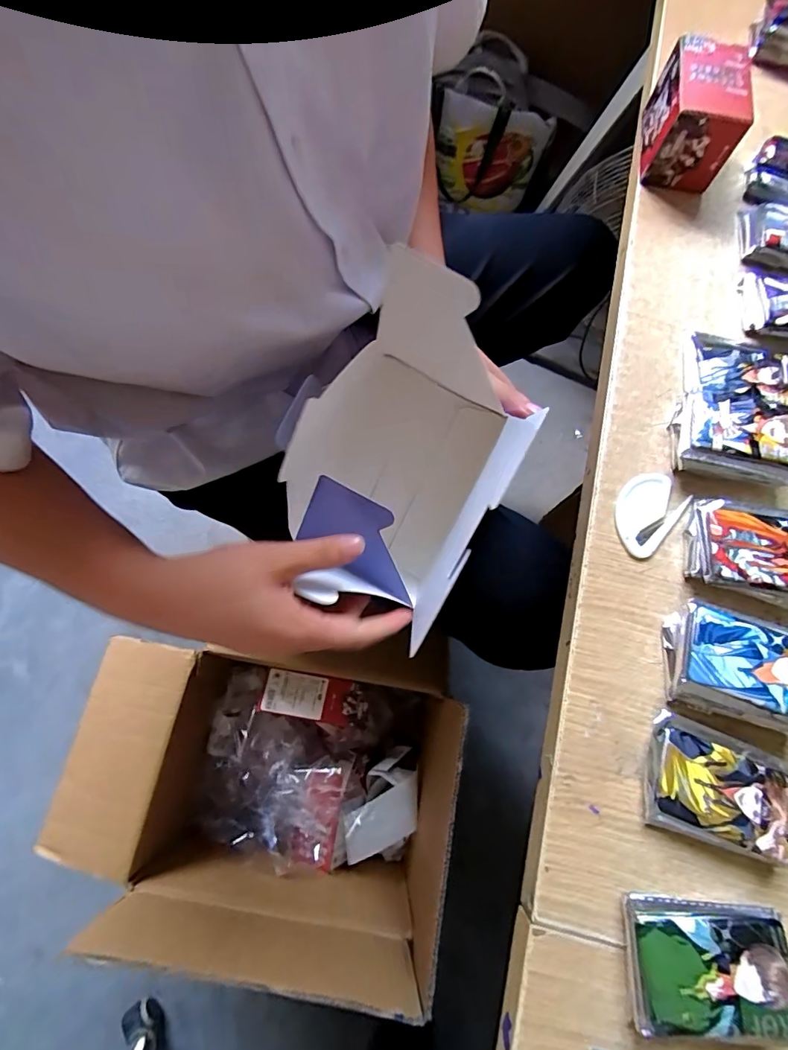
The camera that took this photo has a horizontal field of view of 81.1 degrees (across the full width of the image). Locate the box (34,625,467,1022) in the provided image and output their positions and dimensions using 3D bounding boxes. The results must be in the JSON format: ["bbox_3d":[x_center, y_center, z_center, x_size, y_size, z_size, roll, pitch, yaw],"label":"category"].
[{"bbox_3d":[-0.184,0.326,0.613,0.471,0.335,0.287,13,74,-1],"label":"box"}]

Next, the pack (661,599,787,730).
[{"bbox_3d":[0.242,0.098,0.319,0.086,0.040,0.068,15,76,3],"label":"pack"}]

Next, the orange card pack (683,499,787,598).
[{"bbox_3d":[0.272,0.017,0.341,0.088,0.041,0.067,11,76,2],"label":"orange card pack"}]

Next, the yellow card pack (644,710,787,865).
[{"bbox_3d":[0.218,0.175,0.307,0.088,0.024,0.070,16,76,3],"label":"yellow card pack"}]

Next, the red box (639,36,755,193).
[{"bbox_3d":[0.273,-0.374,0.424,0.062,0.067,0.089,8,76,1],"label":"red box"}]

